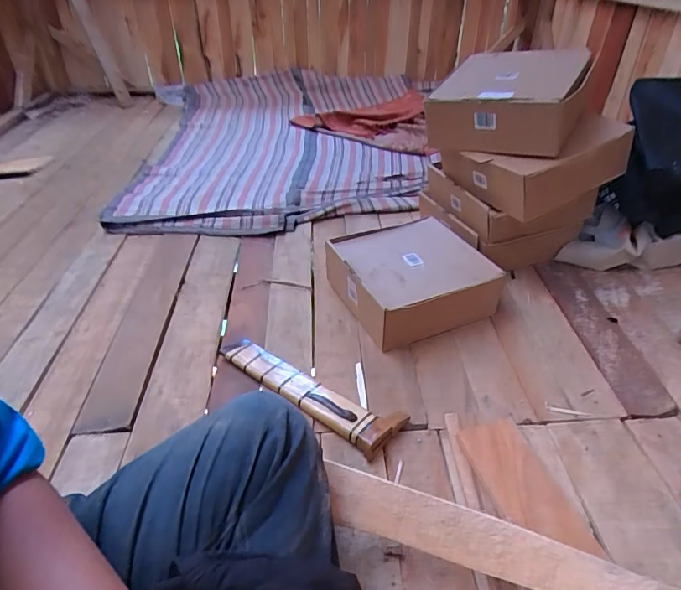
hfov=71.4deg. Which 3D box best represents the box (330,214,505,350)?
[{"bbox_3d":[0.137,-0.036,0.954,0.250,0.100,0.266,-18,41,-21],"label":"box"}]

